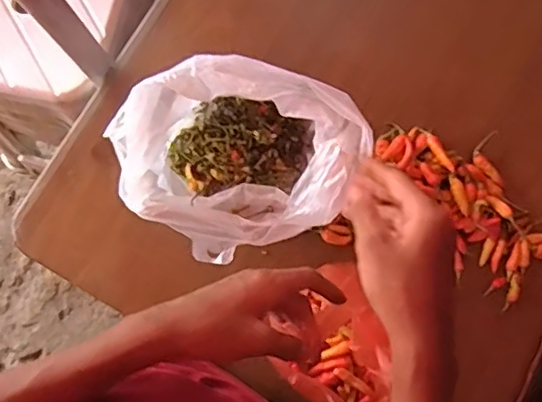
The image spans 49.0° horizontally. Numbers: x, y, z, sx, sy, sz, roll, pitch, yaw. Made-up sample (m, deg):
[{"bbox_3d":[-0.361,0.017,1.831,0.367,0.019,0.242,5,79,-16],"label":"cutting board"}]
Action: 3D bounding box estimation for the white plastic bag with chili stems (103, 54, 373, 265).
[{"bbox_3d":[-0.034,-0.046,0.650,0.244,0.134,0.187,-18,79,-3],"label":"white plastic bag with chili stems"}]

